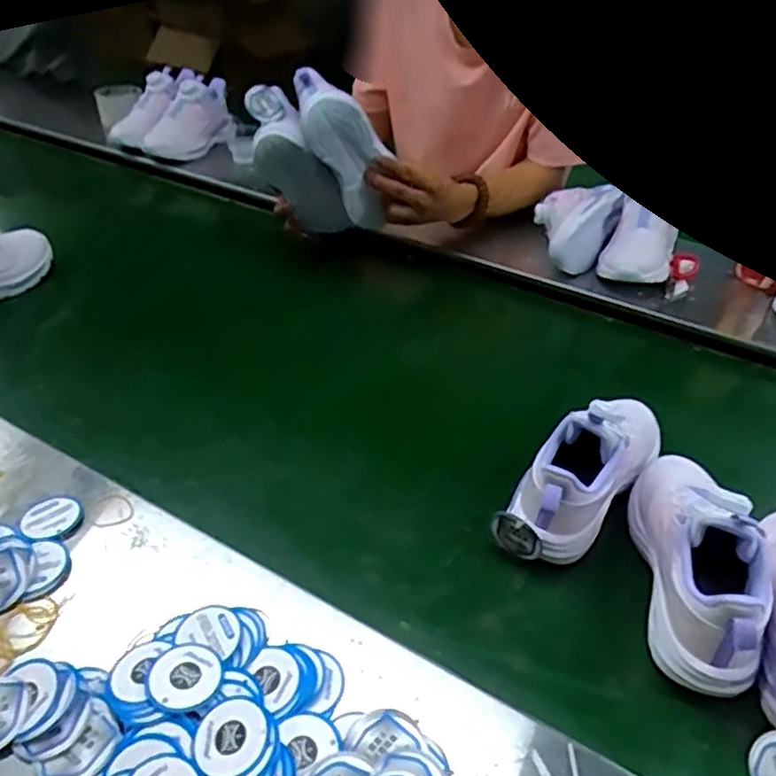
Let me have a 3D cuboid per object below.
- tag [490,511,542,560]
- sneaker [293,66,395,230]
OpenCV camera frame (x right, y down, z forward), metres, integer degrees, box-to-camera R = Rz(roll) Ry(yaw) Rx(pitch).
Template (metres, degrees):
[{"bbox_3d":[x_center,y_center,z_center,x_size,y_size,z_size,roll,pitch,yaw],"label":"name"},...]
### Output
[{"bbox_3d":[0.108,0.128,0.563,0.046,0.047,0.009,32,49,28],"label":"tag"},{"bbox_3d":[-0.054,-0.284,0.818,0.071,0.202,0.069,-34,51,-8],"label":"sneaker"}]

